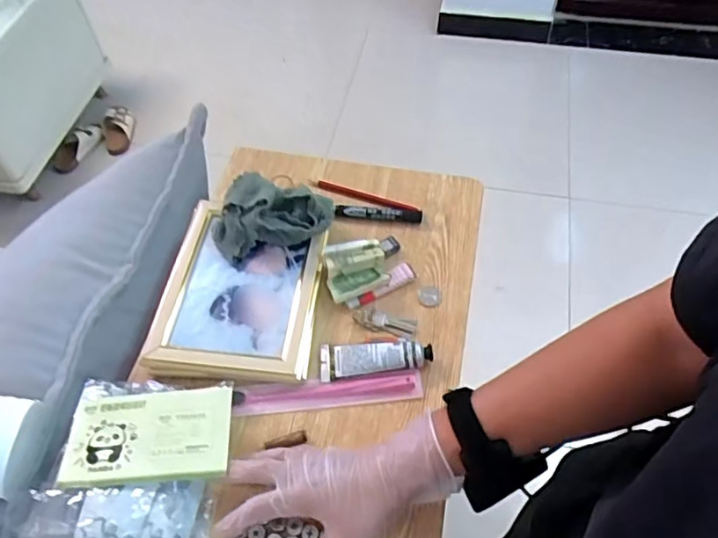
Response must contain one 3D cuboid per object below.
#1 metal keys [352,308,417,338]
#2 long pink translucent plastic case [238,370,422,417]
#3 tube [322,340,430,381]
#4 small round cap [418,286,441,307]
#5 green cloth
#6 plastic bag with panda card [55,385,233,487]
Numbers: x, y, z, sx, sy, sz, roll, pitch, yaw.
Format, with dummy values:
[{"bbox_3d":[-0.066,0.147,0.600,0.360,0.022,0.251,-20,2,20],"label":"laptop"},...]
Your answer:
[{"bbox_3d":[0.025,0.054,0.587,0.064,0.011,0.023,15,58,10],"label":"metal keys"},{"bbox_3d":[-0.028,0.118,0.547,0.176,0.013,0.025,-4,57,-2],"label":"long pink translucent plastic case"},{"bbox_3d":[0.016,0.088,0.559,0.109,0.022,0.036,0,57,0],"label":"tube"},{"bbox_3d":[0.075,0.029,0.607,0.024,0.004,0.023,0,57,0],"label":"small round cap"},{"bbox_3d":[-0.095,-0.064,0.615,0.129,0.062,0.075,-10,57,-6],"label":"green cloth"},{"bbox_3d":[-0.183,0.142,0.501,0.140,0.013,0.087,-2,57,-1],"label":"plastic bag with panda card"}]

